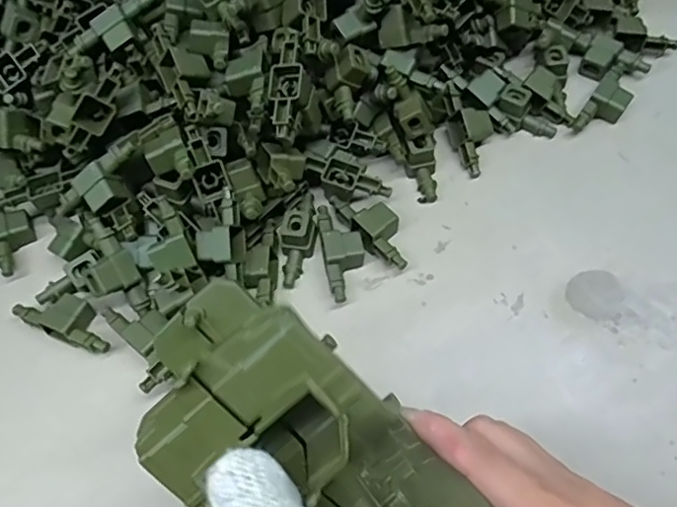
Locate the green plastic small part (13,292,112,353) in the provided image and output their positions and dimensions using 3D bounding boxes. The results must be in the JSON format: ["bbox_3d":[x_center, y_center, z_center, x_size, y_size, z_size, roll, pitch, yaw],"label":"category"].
[{"bbox_3d":[-0.165,0.039,0.352,0.067,0.018,0.027,24,66,15],"label":"green plastic small part"}]

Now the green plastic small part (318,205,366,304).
[{"bbox_3d":[0.003,-0.001,0.363,0.025,0.018,0.066,-11,62,-2],"label":"green plastic small part"}]

